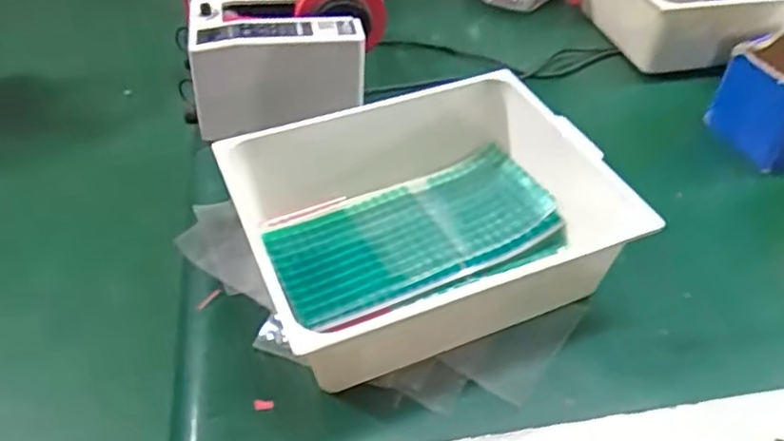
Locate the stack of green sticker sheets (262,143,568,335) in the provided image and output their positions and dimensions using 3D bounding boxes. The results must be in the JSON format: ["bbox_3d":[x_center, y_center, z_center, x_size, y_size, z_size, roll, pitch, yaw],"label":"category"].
[{"bbox_3d":[0.023,0.013,0.712,0.307,0.030,0.167,-18,49,-18],"label":"stack of green sticker sheets"}]

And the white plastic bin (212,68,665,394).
[{"bbox_3d":[0.036,-0.006,0.677,0.356,0.118,0.287,-17,48,-17],"label":"white plastic bin"}]

